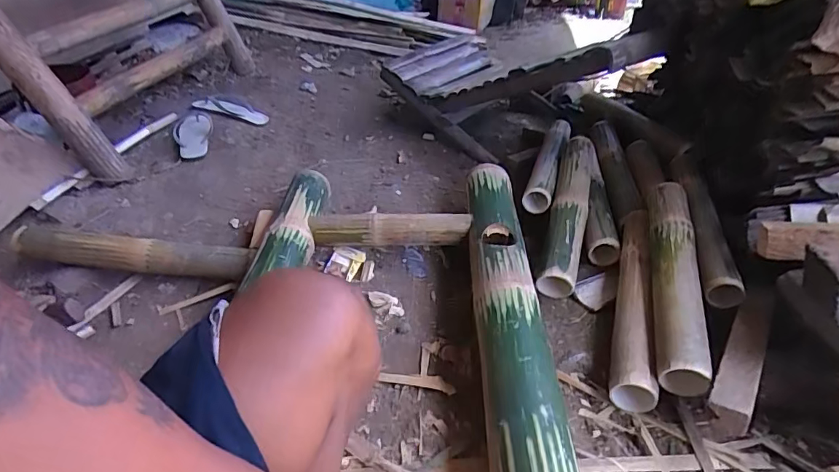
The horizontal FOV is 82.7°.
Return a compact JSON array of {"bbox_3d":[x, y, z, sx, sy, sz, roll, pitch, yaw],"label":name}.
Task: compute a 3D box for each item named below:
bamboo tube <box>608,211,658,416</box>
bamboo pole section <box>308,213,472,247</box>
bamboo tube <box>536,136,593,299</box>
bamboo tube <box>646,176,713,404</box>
[{"bbox_3d":[0.402,0.100,0.889,0.063,0.073,0.476,11,40,17],"label":"bamboo tube"},{"bbox_3d":[-0.062,-0.014,1.013,0.335,0.059,0.059,2,38,6],"label":"bamboo pole section"},{"bbox_3d":[0.346,-0.075,1.098,0.074,0.075,0.513,10,45,16],"label":"bamboo tube"},{"bbox_3d":[0.464,0.054,0.872,0.077,0.062,0.511,10,40,16],"label":"bamboo tube"}]

